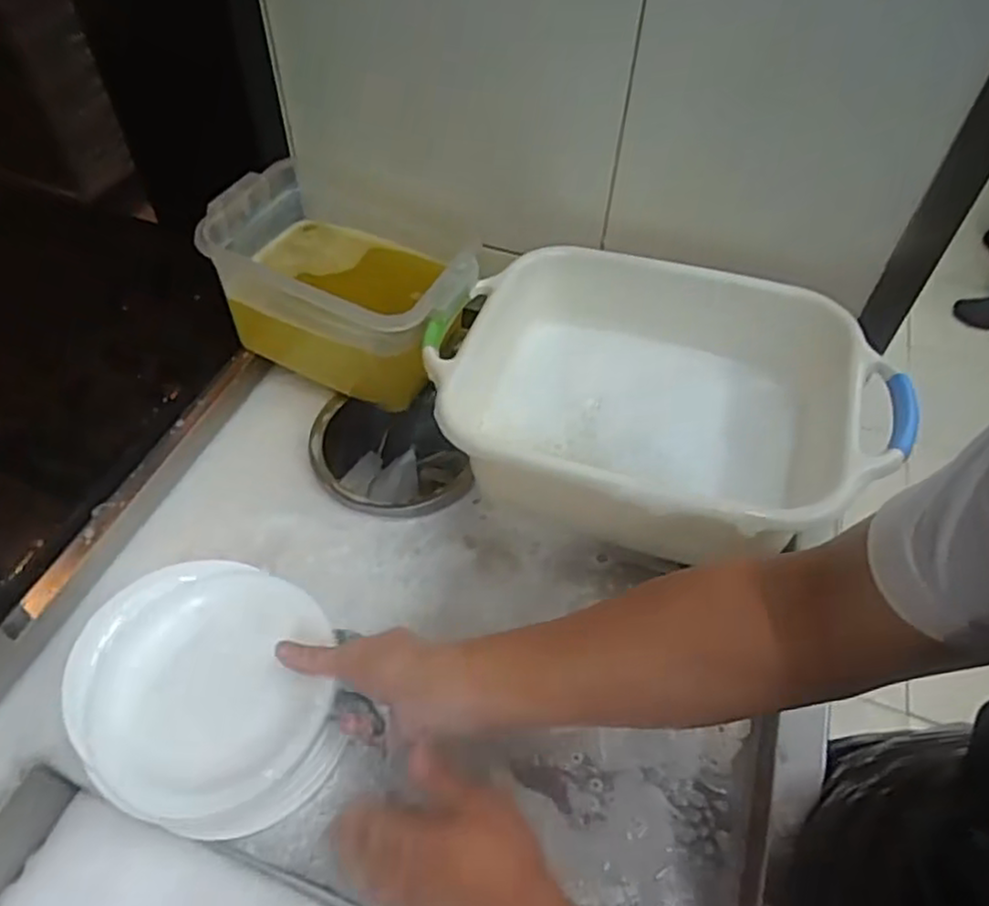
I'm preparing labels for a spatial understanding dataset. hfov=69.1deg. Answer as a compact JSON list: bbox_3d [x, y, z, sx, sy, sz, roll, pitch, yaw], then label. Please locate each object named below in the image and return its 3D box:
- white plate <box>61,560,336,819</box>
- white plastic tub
[{"bbox_3d":[-0.233,0.176,0.575,0.203,0.014,0.188,1,51,-2],"label":"white plate"},{"bbox_3d":[0.158,-0.050,0.746,0.444,0.135,0.320,15,52,10],"label":"white plastic tub"}]

